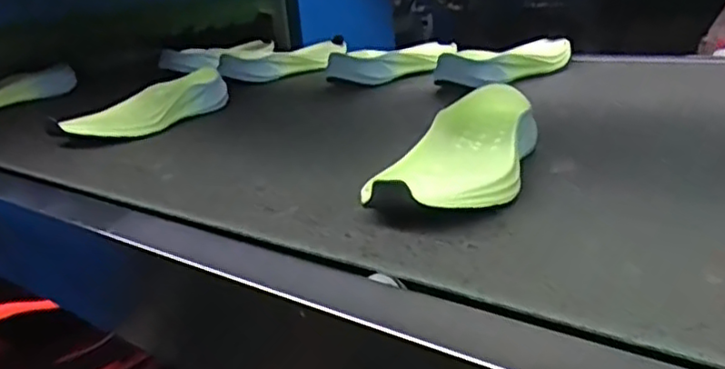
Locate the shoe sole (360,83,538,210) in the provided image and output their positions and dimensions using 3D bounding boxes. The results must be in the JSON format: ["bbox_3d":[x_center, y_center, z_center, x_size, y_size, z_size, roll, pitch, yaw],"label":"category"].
[{"bbox_3d":[0.088,-0.025,0.548,0.097,0.048,0.243,-1,20,20],"label":"shoe sole"}]

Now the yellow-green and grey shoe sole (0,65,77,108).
[{"bbox_3d":[-0.599,-0.152,1.132,0.237,0.055,0.075,-15,21,-24],"label":"yellow-green and grey shoe sole"}]

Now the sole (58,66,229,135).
[{"bbox_3d":[-0.274,-0.096,0.866,0.079,0.050,0.238,5,23,34],"label":"sole"}]

